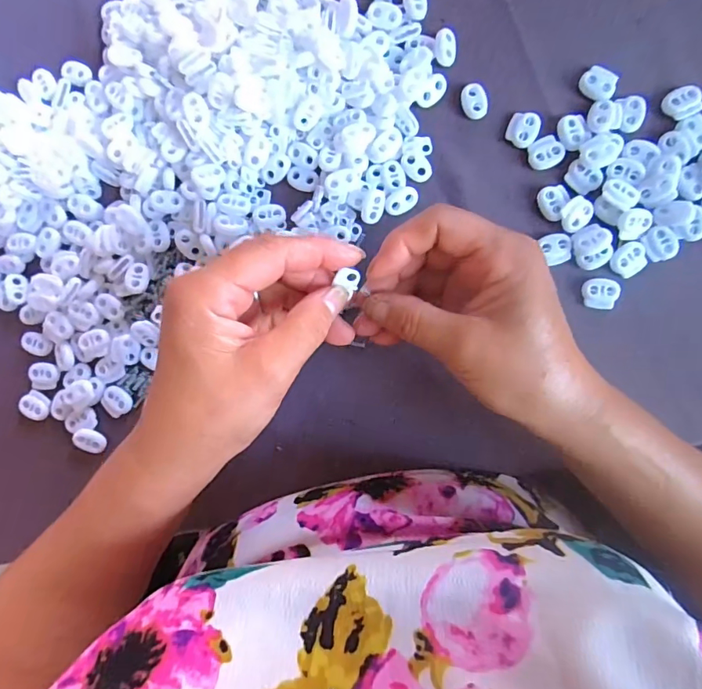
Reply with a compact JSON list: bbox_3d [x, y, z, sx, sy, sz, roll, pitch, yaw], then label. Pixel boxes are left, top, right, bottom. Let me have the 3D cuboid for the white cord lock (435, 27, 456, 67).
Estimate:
[{"bbox_3d":[0.063,-0.196,0.308,0.013,0.007,0.021,2,90,8],"label":"white cord lock"}]

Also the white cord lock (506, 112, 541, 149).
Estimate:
[{"bbox_3d":[0.112,-0.140,0.305,0.019,0.004,0.021,14,91,8],"label":"white cord lock"}]

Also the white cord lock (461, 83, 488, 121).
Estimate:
[{"bbox_3d":[0.081,-0.160,0.307,0.017,0.004,0.022,-9,90,9],"label":"white cord lock"}]

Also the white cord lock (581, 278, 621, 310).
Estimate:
[{"bbox_3d":[0.160,-0.033,0.298,0.022,0.004,0.019,7,90,8],"label":"white cord lock"}]

